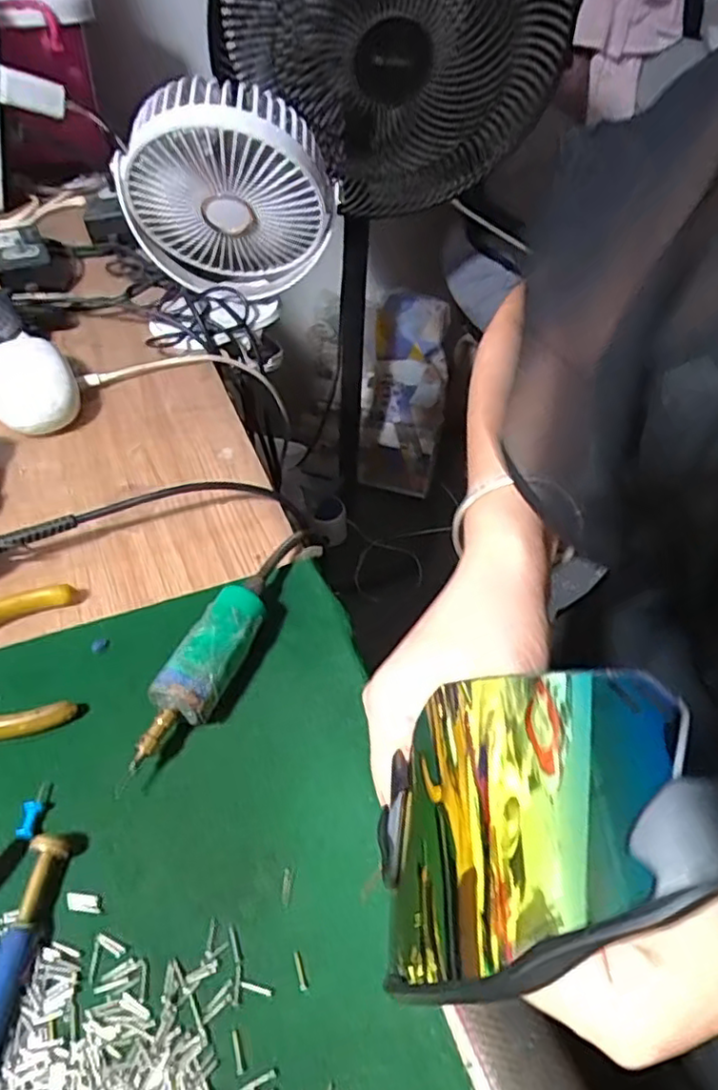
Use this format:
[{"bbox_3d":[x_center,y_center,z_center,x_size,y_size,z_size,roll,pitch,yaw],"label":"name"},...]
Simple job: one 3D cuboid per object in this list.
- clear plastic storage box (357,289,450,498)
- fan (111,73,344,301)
[{"bbox_3d":[0.100,-0.336,1.481,0.177,0.433,0.083,7,25,4],"label":"clear plastic storage box"},{"bbox_3d":[-0.105,-0.257,0.511,0.159,0.175,0.087,8,47,5],"label":"fan"}]

